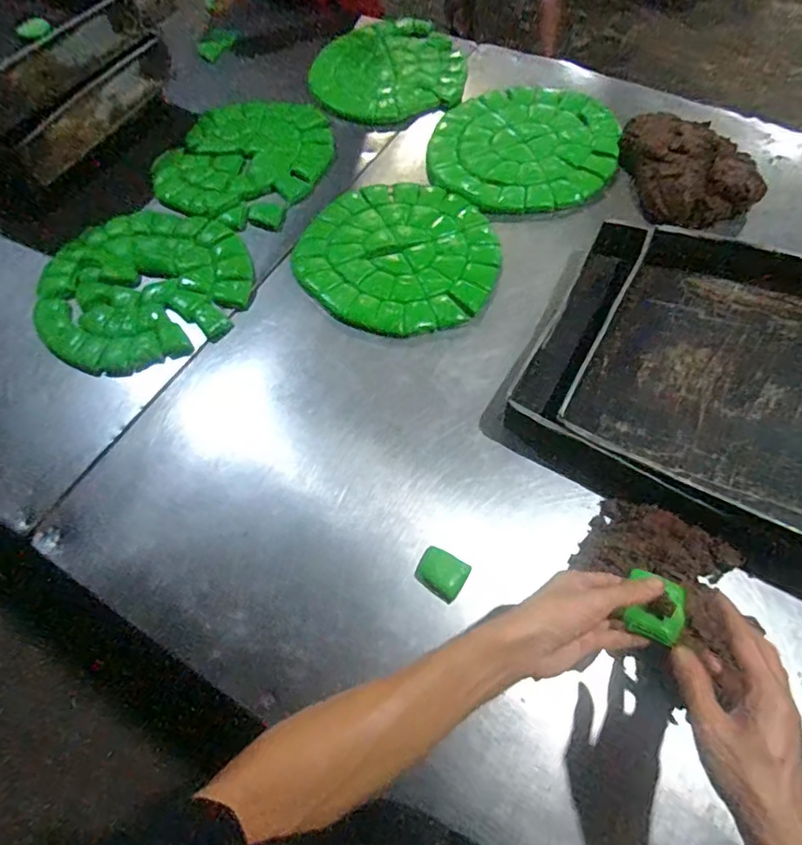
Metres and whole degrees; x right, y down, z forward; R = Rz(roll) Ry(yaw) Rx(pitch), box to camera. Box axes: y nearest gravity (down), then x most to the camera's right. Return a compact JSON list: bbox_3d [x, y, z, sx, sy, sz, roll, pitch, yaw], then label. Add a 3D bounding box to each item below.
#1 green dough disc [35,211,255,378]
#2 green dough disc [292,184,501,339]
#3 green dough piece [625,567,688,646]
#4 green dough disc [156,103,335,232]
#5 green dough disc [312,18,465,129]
[{"bbox_3d":[-0.402,-0.224,0.818,0.310,0.033,0.301,-2,62,3],"label":"green dough disc"},{"bbox_3d":[-0.004,-0.271,0.821,0.309,0.010,0.302,-2,62,3],"label":"green dough disc"},{"bbox_3d":[0.222,0.161,0.453,0.044,0.016,0.056,19,66,14],"label":"green dough piece"},{"bbox_3d":[-0.272,-0.485,0.939,0.278,0.026,0.319,22,66,15],"label":"green dough disc"},{"bbox_3d":[-0.034,-0.740,1.075,0.299,0.019,0.351,-15,62,-3],"label":"green dough disc"}]

